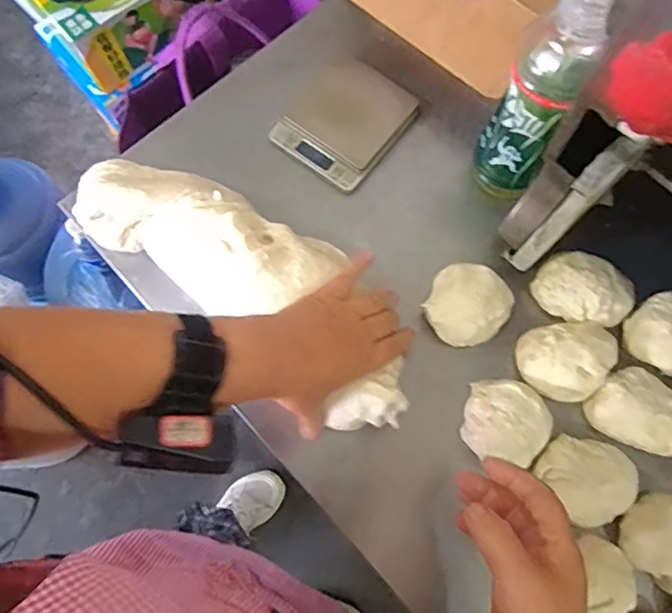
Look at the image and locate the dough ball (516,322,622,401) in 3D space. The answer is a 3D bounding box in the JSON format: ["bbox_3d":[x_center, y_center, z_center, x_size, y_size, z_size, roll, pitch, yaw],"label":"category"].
[{"bbox_3d":[0.200,0.045,0.495,0.080,0.034,0.065,-5,74,-1],"label":"dough ball"}]

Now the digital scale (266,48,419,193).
[{"bbox_3d":[0.011,-0.190,0.591,0.110,0.018,0.130,38,77,10],"label":"digital scale"}]

